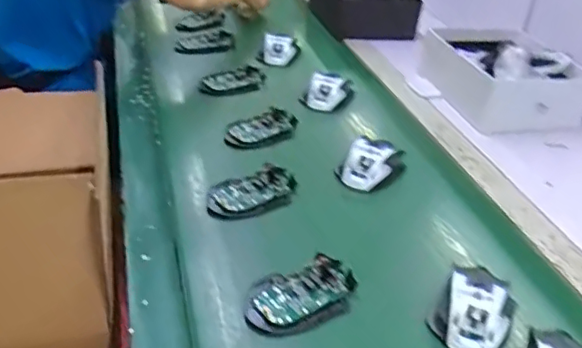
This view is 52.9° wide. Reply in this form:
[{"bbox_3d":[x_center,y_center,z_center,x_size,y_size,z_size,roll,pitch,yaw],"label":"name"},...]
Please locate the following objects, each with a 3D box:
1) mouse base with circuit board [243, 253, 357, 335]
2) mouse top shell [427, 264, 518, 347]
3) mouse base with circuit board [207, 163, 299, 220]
[{"bbox_3d":[0.010,0.118,0.571,0.115,0.022,0.067,-15,37,-29],"label":"mouse base with circuit board"},{"bbox_3d":[0.176,0.133,0.560,0.068,0.037,0.089,23,36,25],"label":"mouse top shell"},{"bbox_3d":[-0.046,0.023,0.714,0.117,0.021,0.062,-14,37,-29],"label":"mouse base with circuit board"}]

